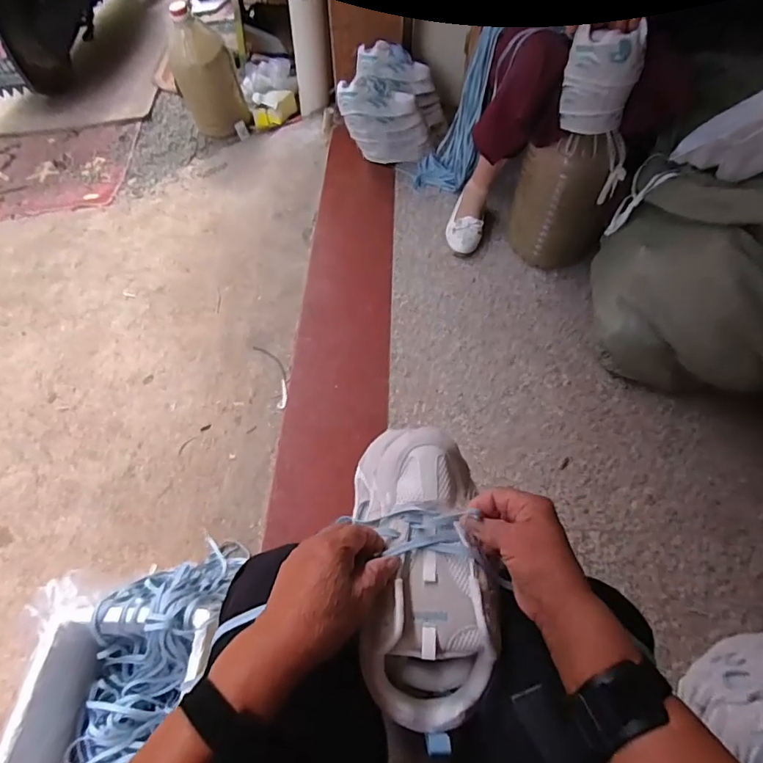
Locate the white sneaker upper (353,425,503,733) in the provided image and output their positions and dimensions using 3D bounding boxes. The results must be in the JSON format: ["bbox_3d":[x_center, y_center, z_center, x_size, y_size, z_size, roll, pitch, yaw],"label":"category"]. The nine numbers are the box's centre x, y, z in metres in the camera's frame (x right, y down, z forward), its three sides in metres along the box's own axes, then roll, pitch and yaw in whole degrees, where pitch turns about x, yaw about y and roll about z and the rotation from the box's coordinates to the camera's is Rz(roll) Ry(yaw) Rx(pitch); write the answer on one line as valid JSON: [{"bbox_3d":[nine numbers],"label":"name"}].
[{"bbox_3d":[0.042,0.156,0.440,0.125,0.067,0.243,-4,60,-3],"label":"white sneaker upper"}]

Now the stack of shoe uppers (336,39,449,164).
[{"bbox_3d":[0.041,-0.812,1.464,0.282,0.213,0.263,4,58,9],"label":"stack of shoe uppers"}]

